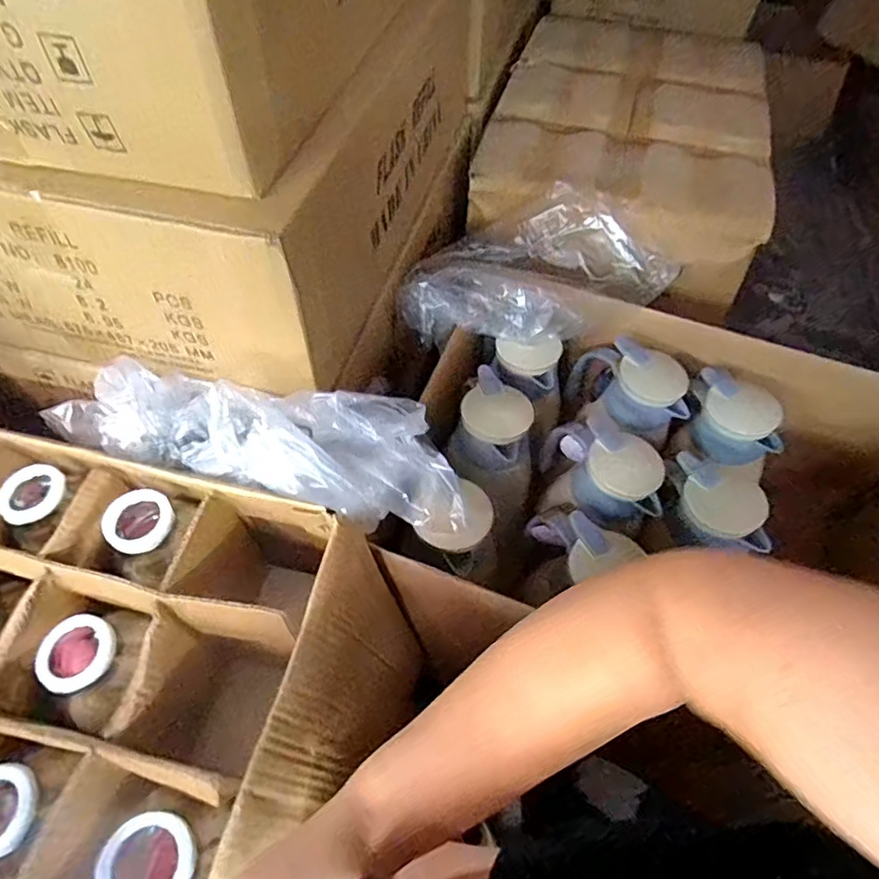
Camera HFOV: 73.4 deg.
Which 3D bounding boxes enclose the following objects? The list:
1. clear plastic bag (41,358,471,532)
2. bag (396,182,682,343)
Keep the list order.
[{"bbox_3d":[-0.188,-0.012,0.549,0.436,0.115,0.094,15,56,9],"label":"clear plastic bag"},{"bbox_3d":[0.107,-0.238,0.804,0.362,0.086,0.212,-21,58,-15],"label":"bag"}]

